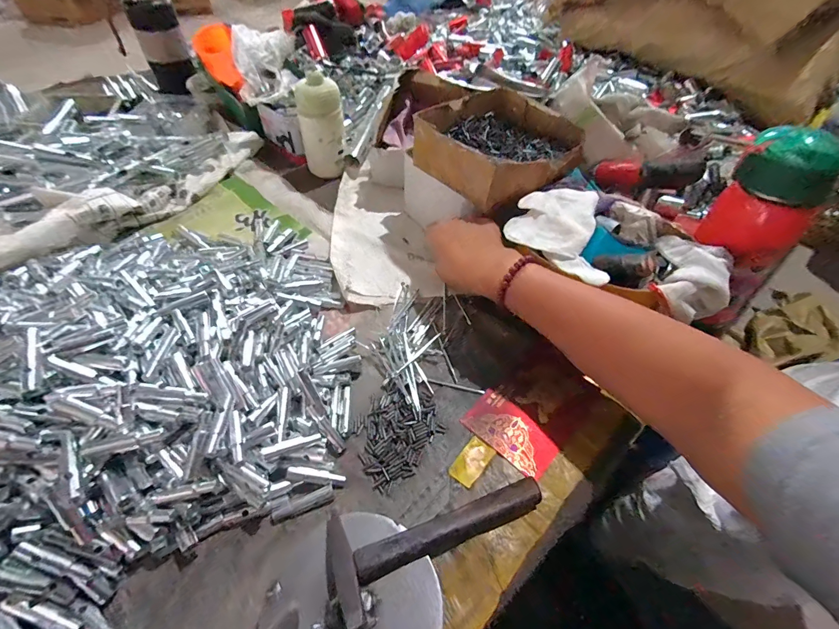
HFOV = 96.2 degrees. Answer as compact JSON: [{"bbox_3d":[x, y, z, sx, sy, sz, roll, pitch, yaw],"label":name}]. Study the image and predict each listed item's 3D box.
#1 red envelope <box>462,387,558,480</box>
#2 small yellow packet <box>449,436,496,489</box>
[{"bbox_3d":[0.088,0.114,0.365,0.049,0.005,0.087,-40,57,-22],"label":"red envelope"},{"bbox_3d":[0.049,0.134,0.347,0.025,0.004,0.044,36,58,23],"label":"small yellow packet"}]

